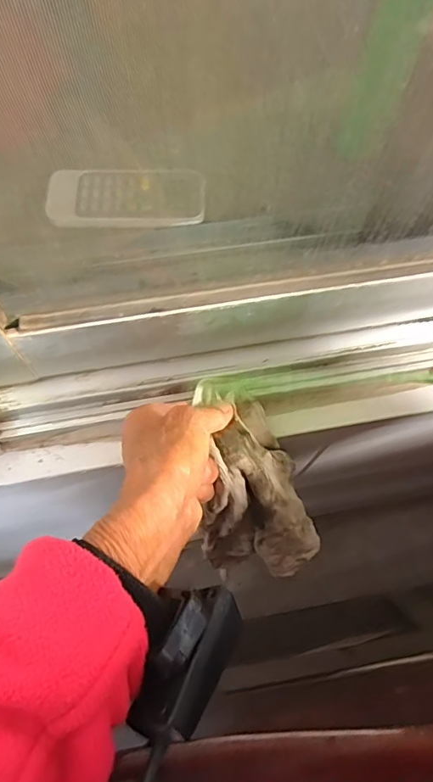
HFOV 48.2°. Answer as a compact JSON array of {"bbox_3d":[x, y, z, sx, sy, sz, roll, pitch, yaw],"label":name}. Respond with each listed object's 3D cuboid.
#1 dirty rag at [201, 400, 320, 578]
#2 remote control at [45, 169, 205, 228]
[{"bbox_3d":[0.030,0.089,0.387,0.090,0.188,0.059,-23,44,-10],"label":"dirty rag"},{"bbox_3d":[-0.078,-0.167,0.423,0.133,0.020,0.058,-2,69,-3],"label":"remote control"}]

